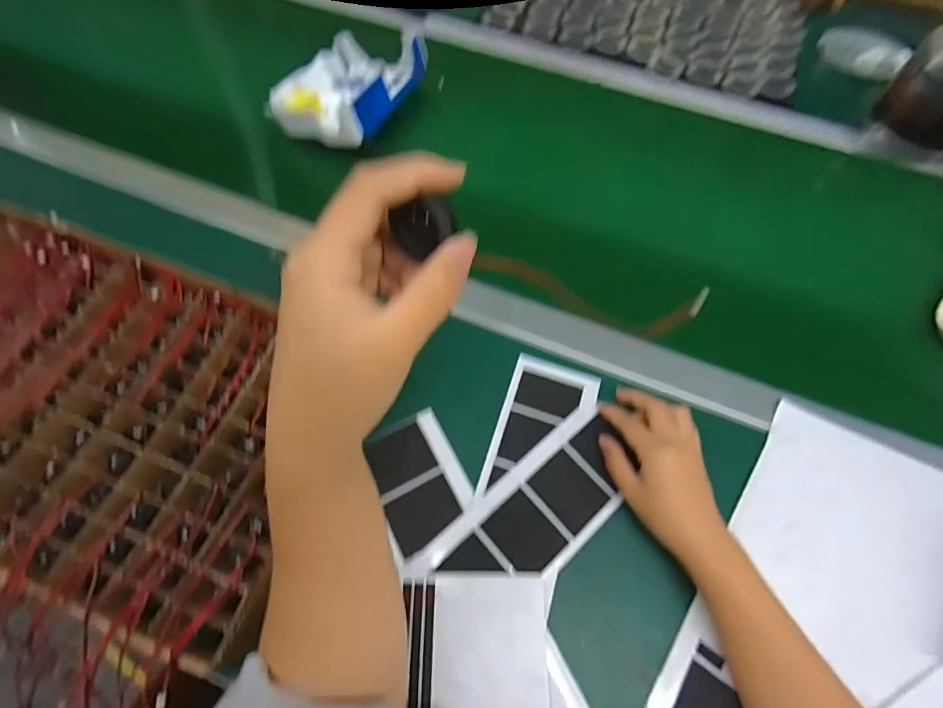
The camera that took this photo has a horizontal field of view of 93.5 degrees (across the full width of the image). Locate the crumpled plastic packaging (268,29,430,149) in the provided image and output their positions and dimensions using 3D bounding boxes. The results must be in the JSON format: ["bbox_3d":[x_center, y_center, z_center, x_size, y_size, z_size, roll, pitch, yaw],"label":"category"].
[{"bbox_3d":[-0.158,-0.341,0.562,0.158,0.058,0.187,28,67,13],"label":"crumpled plastic packaging"}]

